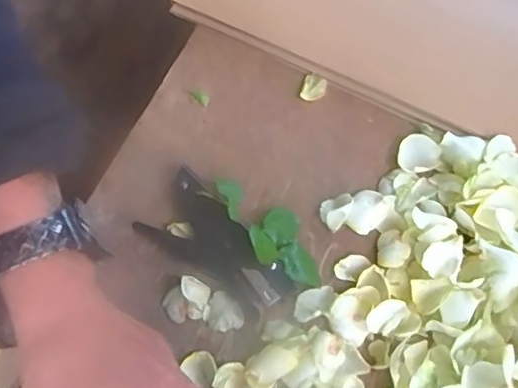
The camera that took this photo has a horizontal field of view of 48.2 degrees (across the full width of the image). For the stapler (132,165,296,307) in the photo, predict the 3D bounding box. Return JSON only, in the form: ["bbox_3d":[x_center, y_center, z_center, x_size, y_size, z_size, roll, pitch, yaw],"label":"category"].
[{"bbox_3d":[-0.035,0.047,0.526,0.142,0.022,0.067,36,75,10],"label":"stapler"}]

